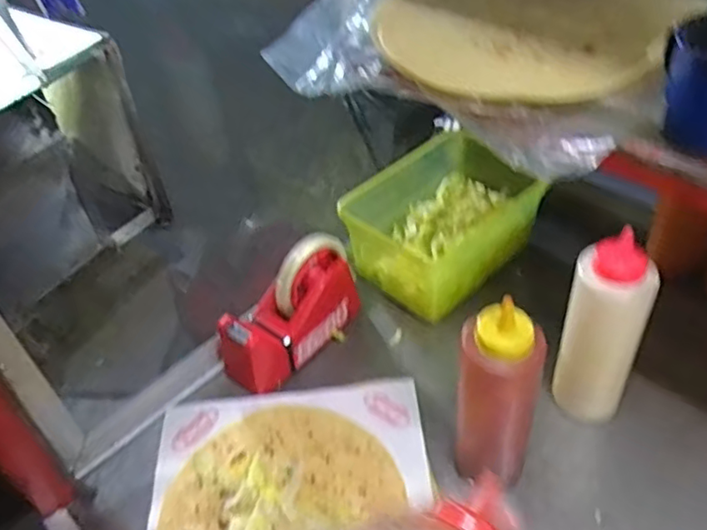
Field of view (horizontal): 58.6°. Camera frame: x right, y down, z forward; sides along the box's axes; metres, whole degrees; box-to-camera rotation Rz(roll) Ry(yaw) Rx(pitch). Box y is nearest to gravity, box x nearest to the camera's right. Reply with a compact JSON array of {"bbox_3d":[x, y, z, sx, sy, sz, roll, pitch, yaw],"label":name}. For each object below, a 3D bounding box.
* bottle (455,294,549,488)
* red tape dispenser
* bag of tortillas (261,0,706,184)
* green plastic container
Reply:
[{"bbox_3d":[0.116,0.108,0.504,0.061,0.199,0.059,13,49,16],"label":"bottle"},{"bbox_3d":[-0.062,0.048,0.650,0.161,0.098,0.061,-31,52,-22],"label":"red tape dispenser"},{"bbox_3d":[0.126,-0.217,0.529,0.289,0.067,0.326,22,50,26],"label":"bag of tortillas"},{"bbox_3d":[0.112,-0.057,0.744,0.225,0.089,0.150,-34,53,-25],"label":"green plastic container"}]

